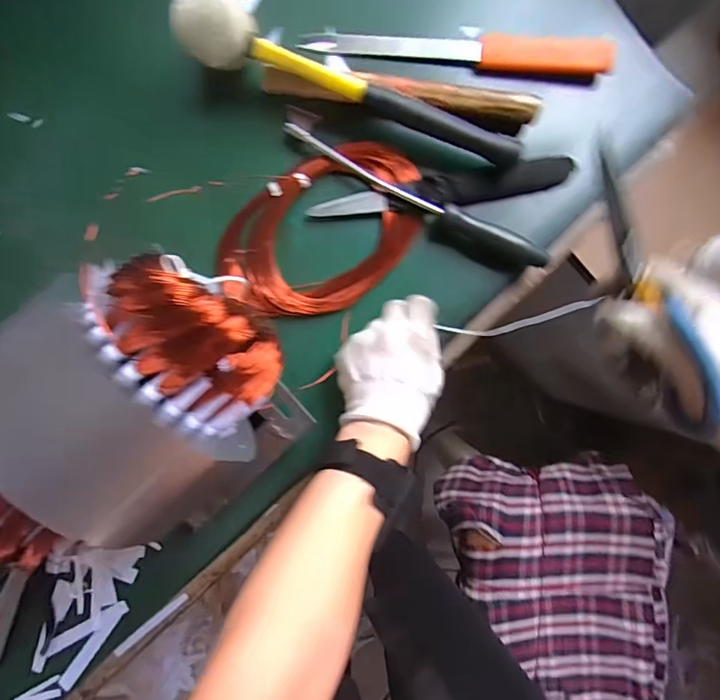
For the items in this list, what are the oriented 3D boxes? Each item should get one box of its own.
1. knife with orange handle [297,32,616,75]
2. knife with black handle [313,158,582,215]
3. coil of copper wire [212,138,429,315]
[{"bbox_3d":[0.087,-0.257,0.400,0.262,0.028,0.020,1,91,-4],"label":"knife with orange handle"},{"bbox_3d":[0.072,-0.135,0.399,0.223,0.024,0.025,-10,92,-4],"label":"knife with black handle"},{"bbox_3d":[-0.027,-0.101,0.401,0.182,0.013,0.120,-33,93,-2],"label":"coil of copper wire"}]

